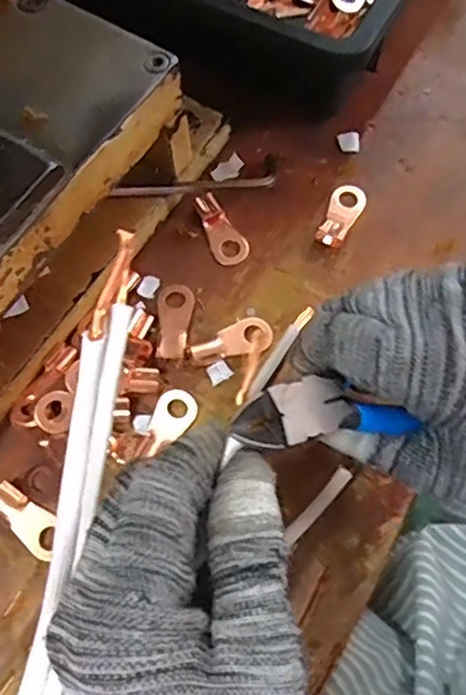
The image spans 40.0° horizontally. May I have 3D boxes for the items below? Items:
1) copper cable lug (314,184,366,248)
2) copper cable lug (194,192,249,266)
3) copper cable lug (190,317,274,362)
[{"bbox_3d":[0.057,-0.071,0.341,0.018,0.008,0.042,28,71,11],"label":"copper cable lug"},{"bbox_3d":[-0.006,-0.063,0.340,0.018,0.006,0.042,-23,70,-8],"label":"copper cable lug"},{"bbox_3d":[-0.001,-0.004,0.315,0.040,0.009,0.018,-11,68,-4],"label":"copper cable lug"}]

